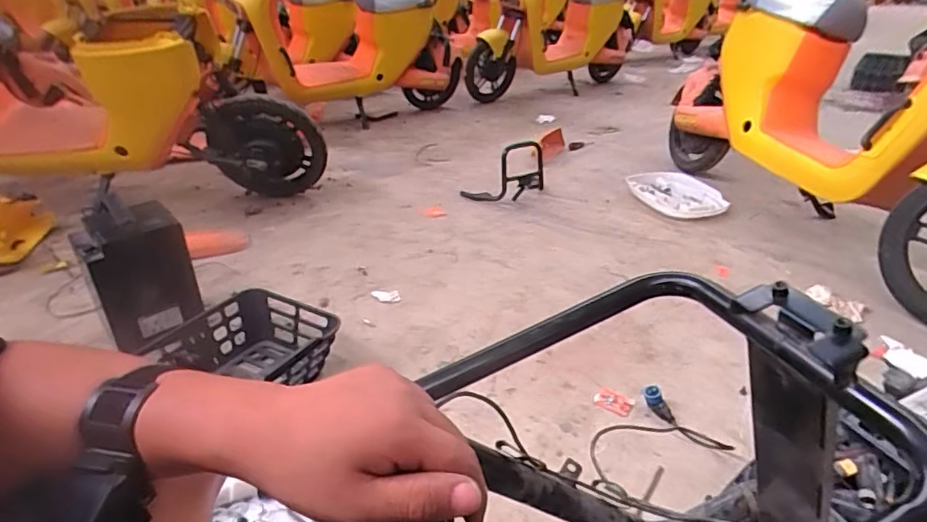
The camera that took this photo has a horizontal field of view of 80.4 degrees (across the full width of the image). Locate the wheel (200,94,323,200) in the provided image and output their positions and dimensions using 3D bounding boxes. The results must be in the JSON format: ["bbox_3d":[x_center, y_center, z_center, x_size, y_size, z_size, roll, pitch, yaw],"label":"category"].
[{"bbox_3d":[-0.655,-0.355,1.834,0.364,0.403,0.127,8,48,-12],"label":"wheel"}]

